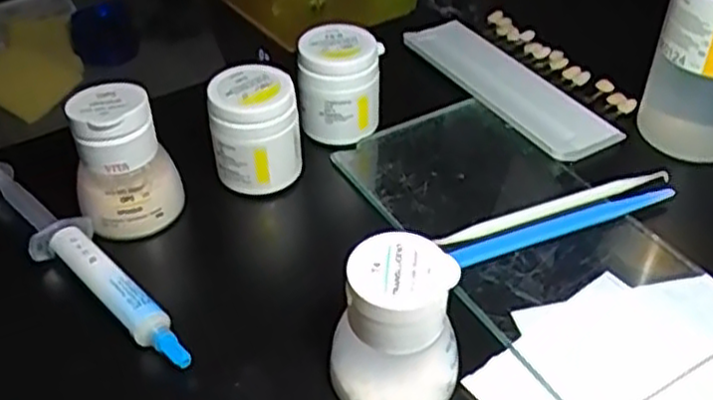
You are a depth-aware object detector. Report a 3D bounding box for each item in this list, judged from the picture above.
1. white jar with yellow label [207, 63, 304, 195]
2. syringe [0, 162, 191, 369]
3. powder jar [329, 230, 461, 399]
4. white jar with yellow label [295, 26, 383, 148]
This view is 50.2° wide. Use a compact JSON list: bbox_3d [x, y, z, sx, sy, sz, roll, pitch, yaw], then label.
[{"bbox_3d":[-0.049,-0.031,0.380,0.043,0.063,0.035,-10,41,-5],"label":"white jar with yellow label"},{"bbox_3d":[-0.129,0.026,0.348,0.027,0.025,0.160,-31,47,-27],"label":"syringe"},{"bbox_3d":[0.013,0.049,0.284,0.047,0.061,0.039,-26,46,-22],"label":"powder jar"},{"bbox_3d":[-0.008,-0.061,0.413,0.045,0.055,0.041,-7,42,-2],"label":"white jar with yellow label"}]

